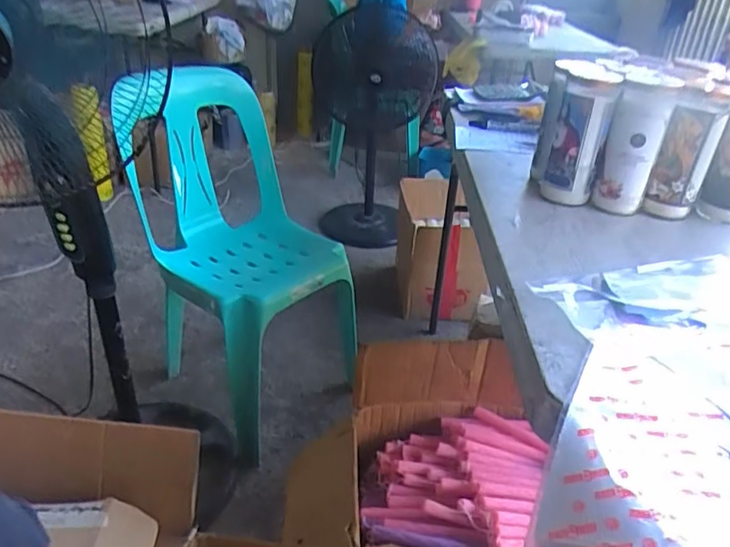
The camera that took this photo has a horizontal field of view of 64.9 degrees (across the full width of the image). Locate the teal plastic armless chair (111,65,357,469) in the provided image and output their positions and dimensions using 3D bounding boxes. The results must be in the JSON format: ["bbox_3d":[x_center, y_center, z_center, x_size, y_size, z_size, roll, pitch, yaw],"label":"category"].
[{"bbox_3d":[-0.334,-0.074,1.351,0.564,0.686,0.382,19,33,26],"label":"teal plastic armless chair"}]

